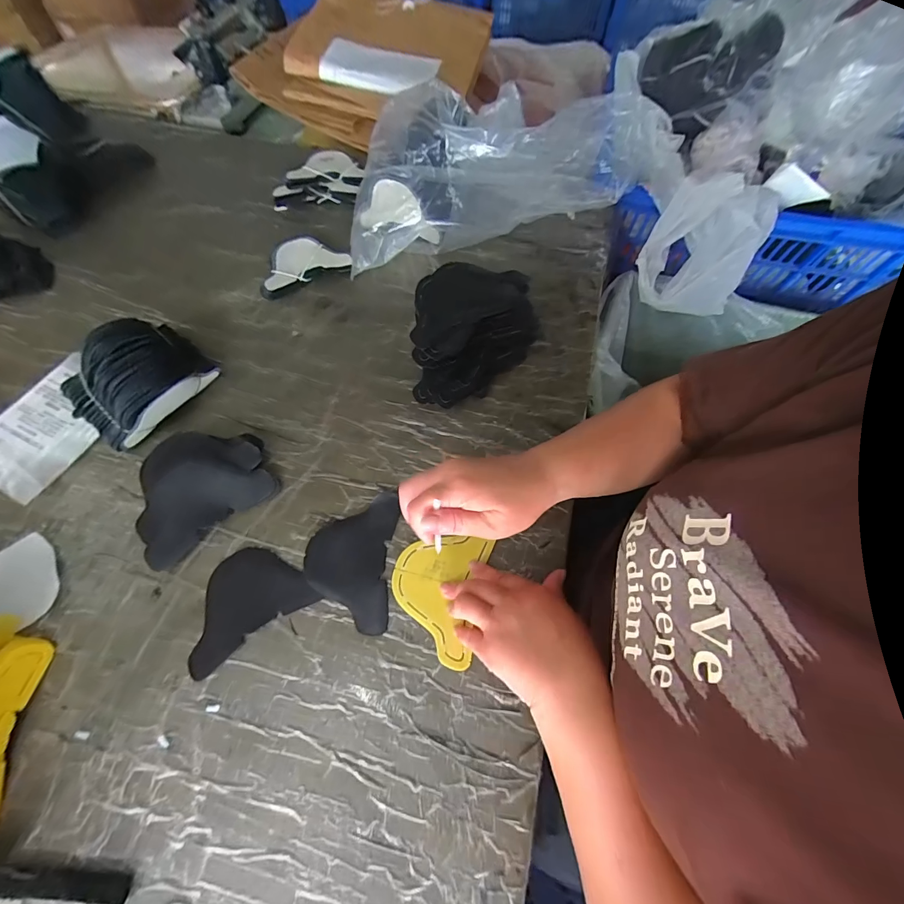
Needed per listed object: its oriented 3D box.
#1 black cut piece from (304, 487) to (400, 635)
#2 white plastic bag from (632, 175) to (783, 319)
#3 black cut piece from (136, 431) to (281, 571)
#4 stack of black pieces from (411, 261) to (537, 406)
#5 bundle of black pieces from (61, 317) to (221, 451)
[{"bbox_3d":[-0.107,0.107,0.407,0.090,0.006,0.141,3,65,3],"label":"black cut piece"},{"bbox_3d":[0.385,-0.320,0.602,0.152,0.133,0.168,25,67,10],"label":"white plastic bag"},{"bbox_3d":[-0.280,0.035,0.431,0.142,0.023,0.122,-32,69,-15],"label":"black cut piece"},{"bbox_3d":[0.029,-0.144,0.482,0.147,0.083,0.181,6,65,2],"label":"stack of black pieces"},{"bbox_3d":[-0.361,-0.086,0.447,0.118,0.089,0.141,32,68,13],"label":"bundle of black pieces"}]

